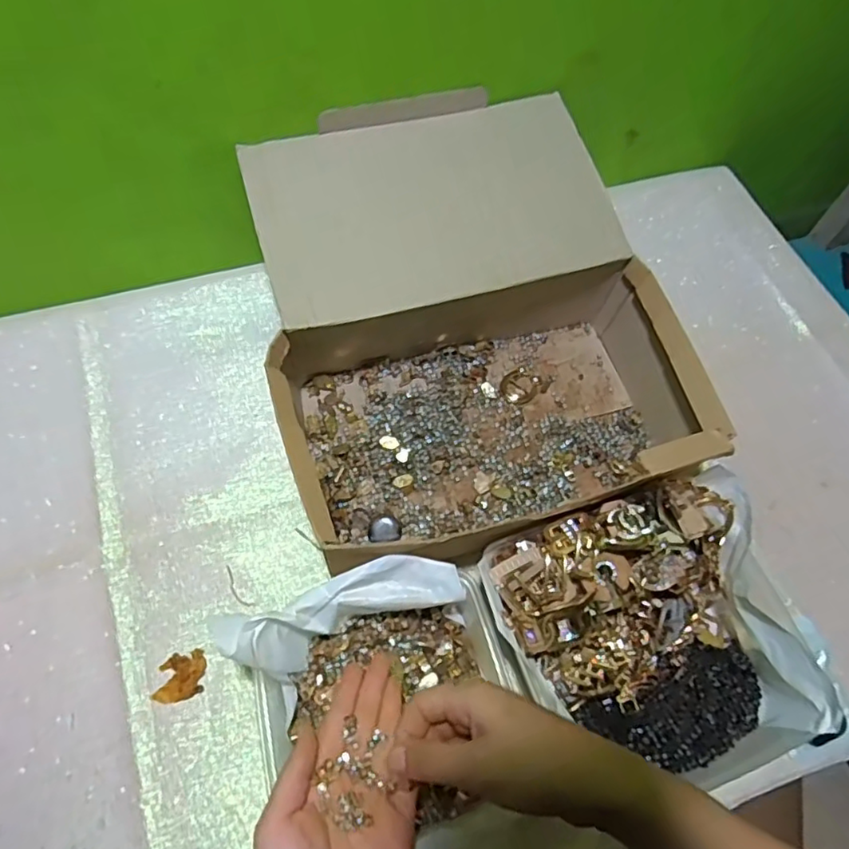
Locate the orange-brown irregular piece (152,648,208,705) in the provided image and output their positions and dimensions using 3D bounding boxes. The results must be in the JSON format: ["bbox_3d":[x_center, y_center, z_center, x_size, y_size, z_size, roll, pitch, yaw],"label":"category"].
[{"bbox_3d":[-0.185,0.192,0.453,0.034,0.004,0.036,0,63,-4],"label":"orange-brown irregular piece"}]

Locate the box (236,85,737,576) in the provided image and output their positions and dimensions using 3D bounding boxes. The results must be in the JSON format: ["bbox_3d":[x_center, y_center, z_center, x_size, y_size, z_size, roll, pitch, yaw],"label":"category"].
[{"bbox_3d":[0.030,-0.091,0.538,0.336,0.139,0.384,-15,65,-11],"label":"box"}]

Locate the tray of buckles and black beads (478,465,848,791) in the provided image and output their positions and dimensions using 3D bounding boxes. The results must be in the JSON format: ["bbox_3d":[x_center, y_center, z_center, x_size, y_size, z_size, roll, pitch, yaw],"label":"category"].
[{"bbox_3d":[0.167,0.160,0.441,0.203,0.090,0.202,-18,65,-13],"label":"tray of buckles and black beads"}]

